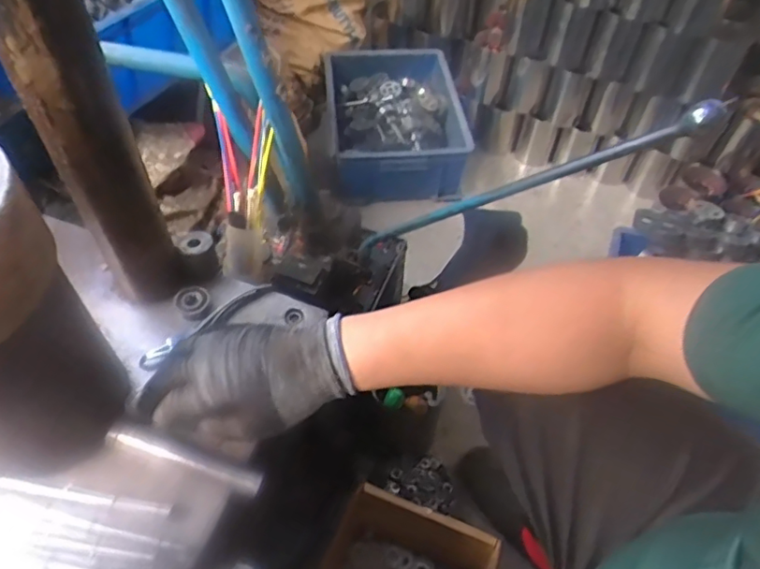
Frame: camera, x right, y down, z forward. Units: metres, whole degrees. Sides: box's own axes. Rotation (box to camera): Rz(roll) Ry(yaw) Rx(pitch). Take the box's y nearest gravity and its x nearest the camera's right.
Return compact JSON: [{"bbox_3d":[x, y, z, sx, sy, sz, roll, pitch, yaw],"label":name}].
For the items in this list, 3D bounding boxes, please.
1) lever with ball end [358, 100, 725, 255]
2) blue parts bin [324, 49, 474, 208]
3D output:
[{"bbox_3d":[0.114,-0.090,0.590,0.022,0.429,0.026,48,53,-22],"label":"lever with ball end"},{"bbox_3d":[0.029,-0.386,1.363,0.302,0.162,0.407,-6,52,-6],"label":"blue parts bin"}]

